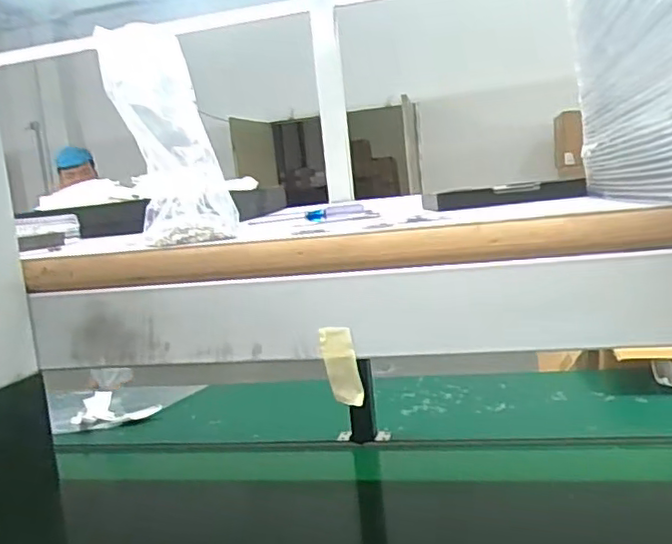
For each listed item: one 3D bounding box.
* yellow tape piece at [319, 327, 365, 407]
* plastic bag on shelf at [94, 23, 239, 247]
[{"bbox_3d":[0.003,0.043,0.292,0.015,0.036,0.006,-3,7,16],"label":"yellow tape piece"},{"bbox_3d":[-0.100,-0.083,0.385,0.057,0.125,0.078,-6,7,-8],"label":"plastic bag on shelf"}]

